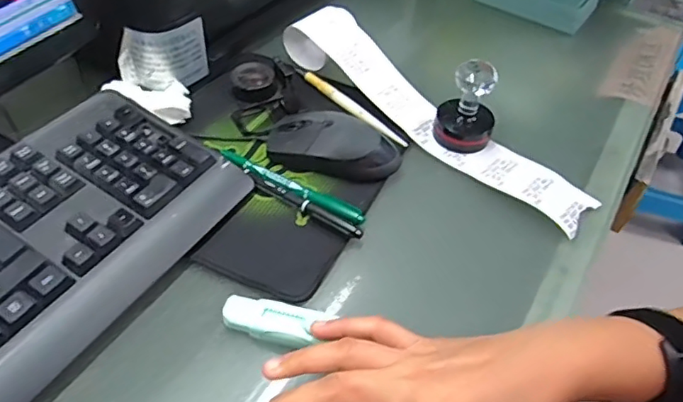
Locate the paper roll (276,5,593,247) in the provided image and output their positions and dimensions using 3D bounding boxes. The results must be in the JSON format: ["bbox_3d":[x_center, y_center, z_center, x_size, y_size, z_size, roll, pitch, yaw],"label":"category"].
[{"bbox_3d":[0.082,-0.090,0.514,0.333,0.043,0.067,38,56,26],"label":"paper roll"}]

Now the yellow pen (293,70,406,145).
[{"bbox_3d":[0.007,-0.094,0.535,0.011,0.006,0.147,-33,58,-29],"label":"yellow pen"}]

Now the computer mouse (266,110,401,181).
[{"bbox_3d":[-0.009,-0.048,0.473,0.112,0.032,0.055,20,49,13],"label":"computer mouse"}]

